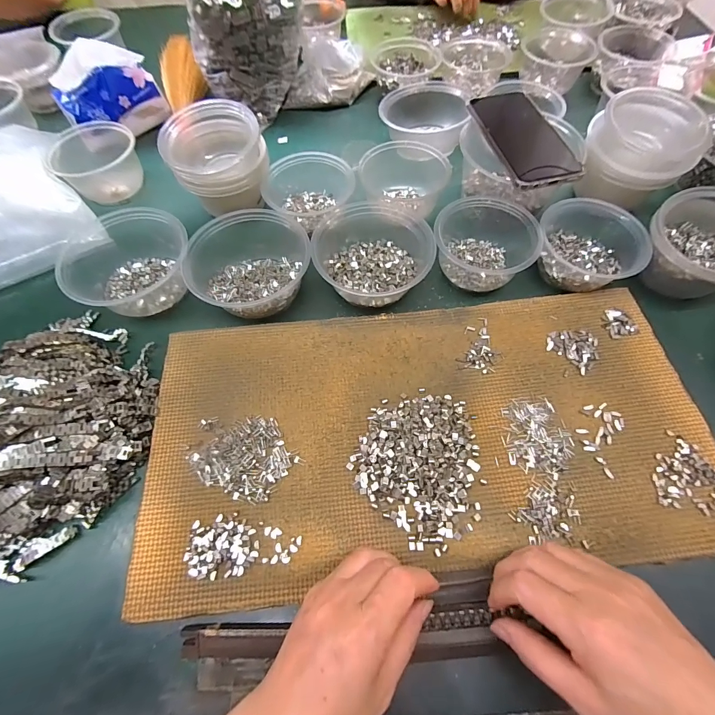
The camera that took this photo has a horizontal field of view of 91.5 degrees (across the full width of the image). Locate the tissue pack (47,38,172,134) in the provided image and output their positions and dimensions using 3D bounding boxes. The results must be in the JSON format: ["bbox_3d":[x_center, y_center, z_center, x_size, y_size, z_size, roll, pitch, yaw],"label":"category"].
[{"bbox_3d":[-0.381,-0.404,0.530,0.145,0.102,0.057,-32,69,-14],"label":"tissue pack"}]

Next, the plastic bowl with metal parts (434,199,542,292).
[{"bbox_3d":[0.148,-0.141,0.411,0.125,0.050,0.117,0,65,0],"label":"plastic bowl with metal parts"}]

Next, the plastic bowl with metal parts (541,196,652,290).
[{"bbox_3d":[0.267,-0.132,0.406,0.101,0.051,0.103,0,65,0],"label":"plastic bowl with metal parts"}]

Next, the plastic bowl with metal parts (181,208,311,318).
[{"bbox_3d":[-0.126,-0.105,0.399,0.125,0.060,0.125,0,65,0],"label":"plastic bowl with metal parts"}]

